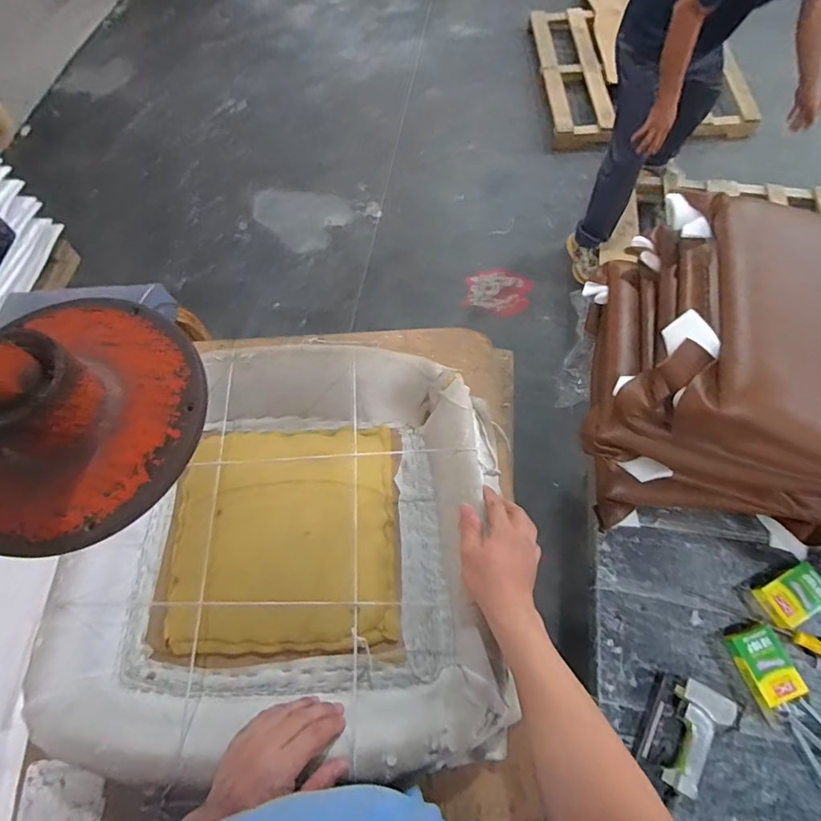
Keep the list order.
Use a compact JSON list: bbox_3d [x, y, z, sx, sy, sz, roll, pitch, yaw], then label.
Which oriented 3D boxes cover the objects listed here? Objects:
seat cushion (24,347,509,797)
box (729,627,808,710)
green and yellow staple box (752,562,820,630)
[{"bbox_3d":[-0.156,0.163,0.636,0.524,0.079,0.505,2,67,3],"label":"seat cushion"},{"bbox_3d":[0.608,0.435,0.821,0.078,0.036,0.113,-20,68,-6],"label":"box"},{"bbox_3d":[0.691,0.330,0.858,0.120,0.029,0.073,-26,69,-9],"label":"green and yellow staple box"}]

